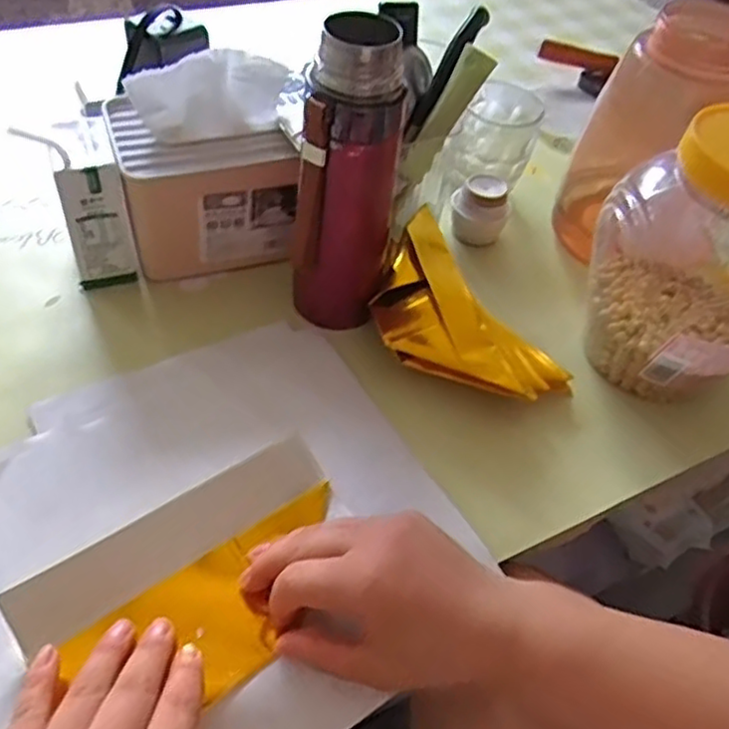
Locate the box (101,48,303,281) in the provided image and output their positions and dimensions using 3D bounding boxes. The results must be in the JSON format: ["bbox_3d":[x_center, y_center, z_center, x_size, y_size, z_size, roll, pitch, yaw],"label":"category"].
[{"bbox_3d":[-0.123,-0.150,0.532,0.128,0.134,0.093,-9,52,-13],"label":"box"}]

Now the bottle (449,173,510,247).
[{"bbox_3d":[0.101,-0.137,0.608,0.049,0.047,0.042,14,51,5],"label":"bottle"}]

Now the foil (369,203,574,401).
[{"bbox_3d":[0.062,-0.034,0.504,0.087,0.053,0.168,-32,61,-28],"label":"foil"}]

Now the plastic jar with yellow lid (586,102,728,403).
[{"bbox_3d":[0.236,-0.073,0.475,0.123,0.182,0.127,3,50,-4],"label":"plastic jar with yellow lid"}]

